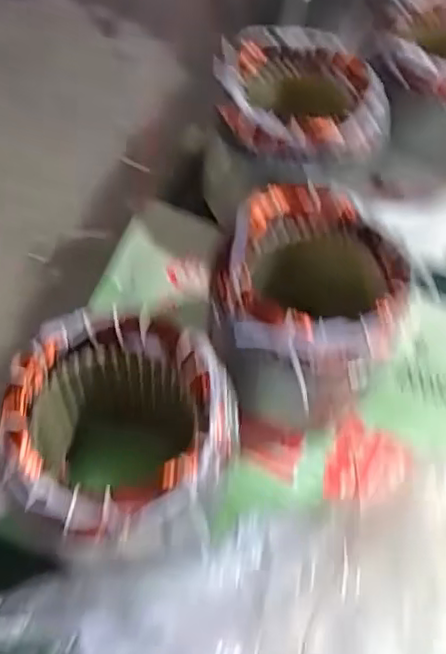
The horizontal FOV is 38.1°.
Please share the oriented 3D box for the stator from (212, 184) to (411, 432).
[{"bbox_3d":[0.060,-0.002,0.518,0.134,0.154,0.144,13,60,3],"label":"stator"}]

